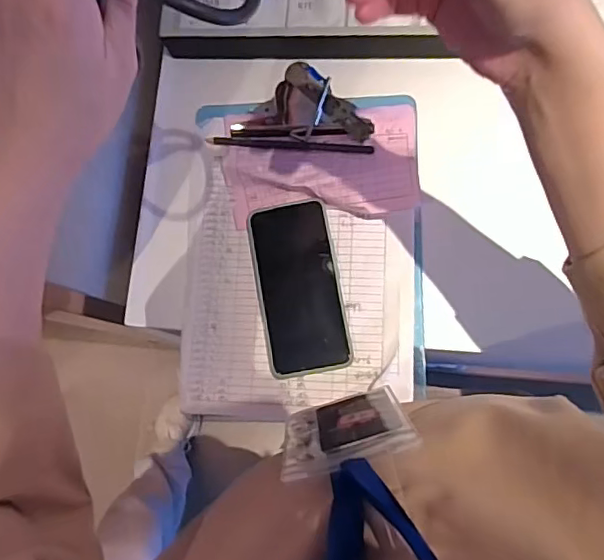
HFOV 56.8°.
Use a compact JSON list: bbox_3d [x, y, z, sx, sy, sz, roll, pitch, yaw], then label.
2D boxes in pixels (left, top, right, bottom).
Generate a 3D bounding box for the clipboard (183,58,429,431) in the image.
[{"bbox_3d":[0.000,-0.036,0.527,0.218,0.039,0.315,0,82,5],"label":"clipboard"}]

